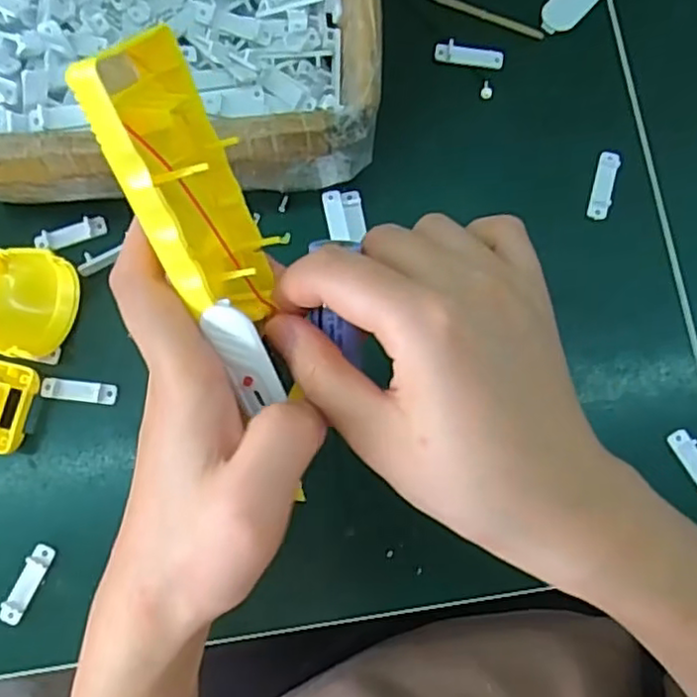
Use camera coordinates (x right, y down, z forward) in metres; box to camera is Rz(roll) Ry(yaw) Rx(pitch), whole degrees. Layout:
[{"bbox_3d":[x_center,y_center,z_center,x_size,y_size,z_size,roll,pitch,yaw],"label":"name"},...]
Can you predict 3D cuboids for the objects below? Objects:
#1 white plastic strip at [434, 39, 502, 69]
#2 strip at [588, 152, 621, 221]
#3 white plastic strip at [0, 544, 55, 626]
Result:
[{"bbox_3d":[0.066,-0.161,0.367,0.037,0.005,0.011,7,80,1],"label":"white plastic strip"},{"bbox_3d":[0.134,-0.086,0.353,0.010,0.004,0.038,16,80,3],"label":"strip"},{"bbox_3d":[-0.152,0.111,0.316,0.009,0.004,0.037,25,81,4],"label":"white plastic strip"}]

